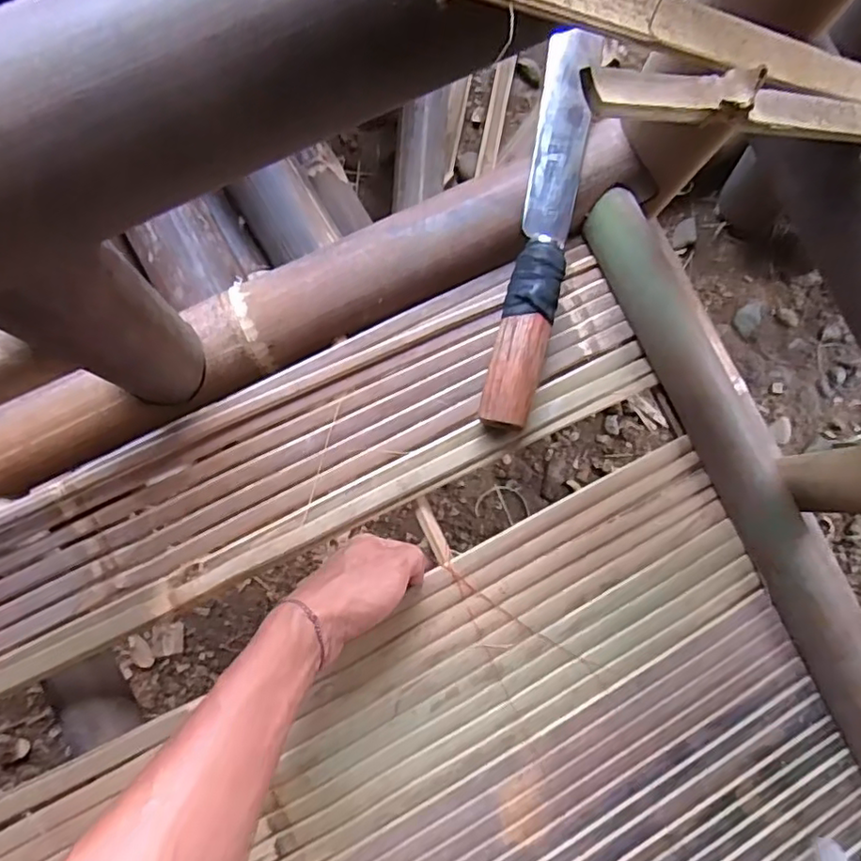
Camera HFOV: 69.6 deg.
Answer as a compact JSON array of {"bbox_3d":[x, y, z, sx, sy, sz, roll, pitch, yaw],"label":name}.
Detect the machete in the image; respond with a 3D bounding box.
[{"bbox_3d":[0.084,-0.151,0.470,0.041,0.037,0.308,11,84,-2],"label":"machete"}]

